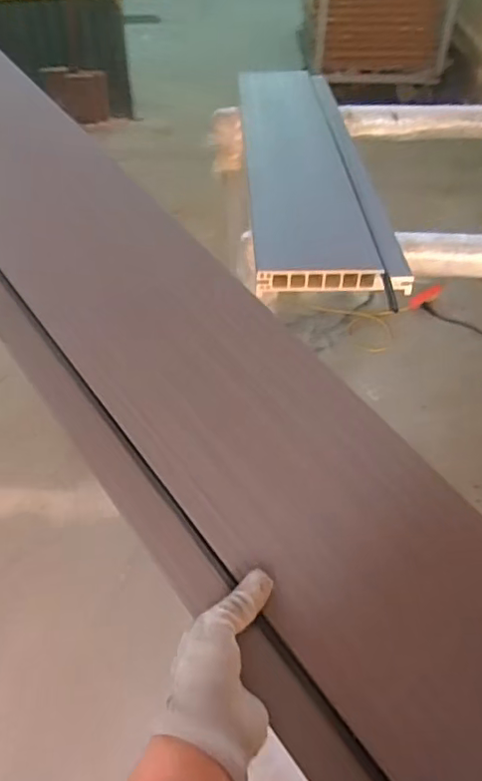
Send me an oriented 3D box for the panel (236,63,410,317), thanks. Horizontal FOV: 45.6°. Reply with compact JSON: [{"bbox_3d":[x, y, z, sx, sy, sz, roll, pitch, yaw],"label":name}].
[{"bbox_3d":[0.118,-0.429,1.064,0.216,0.039,0.806,-2,45,-2],"label":"panel"}]

